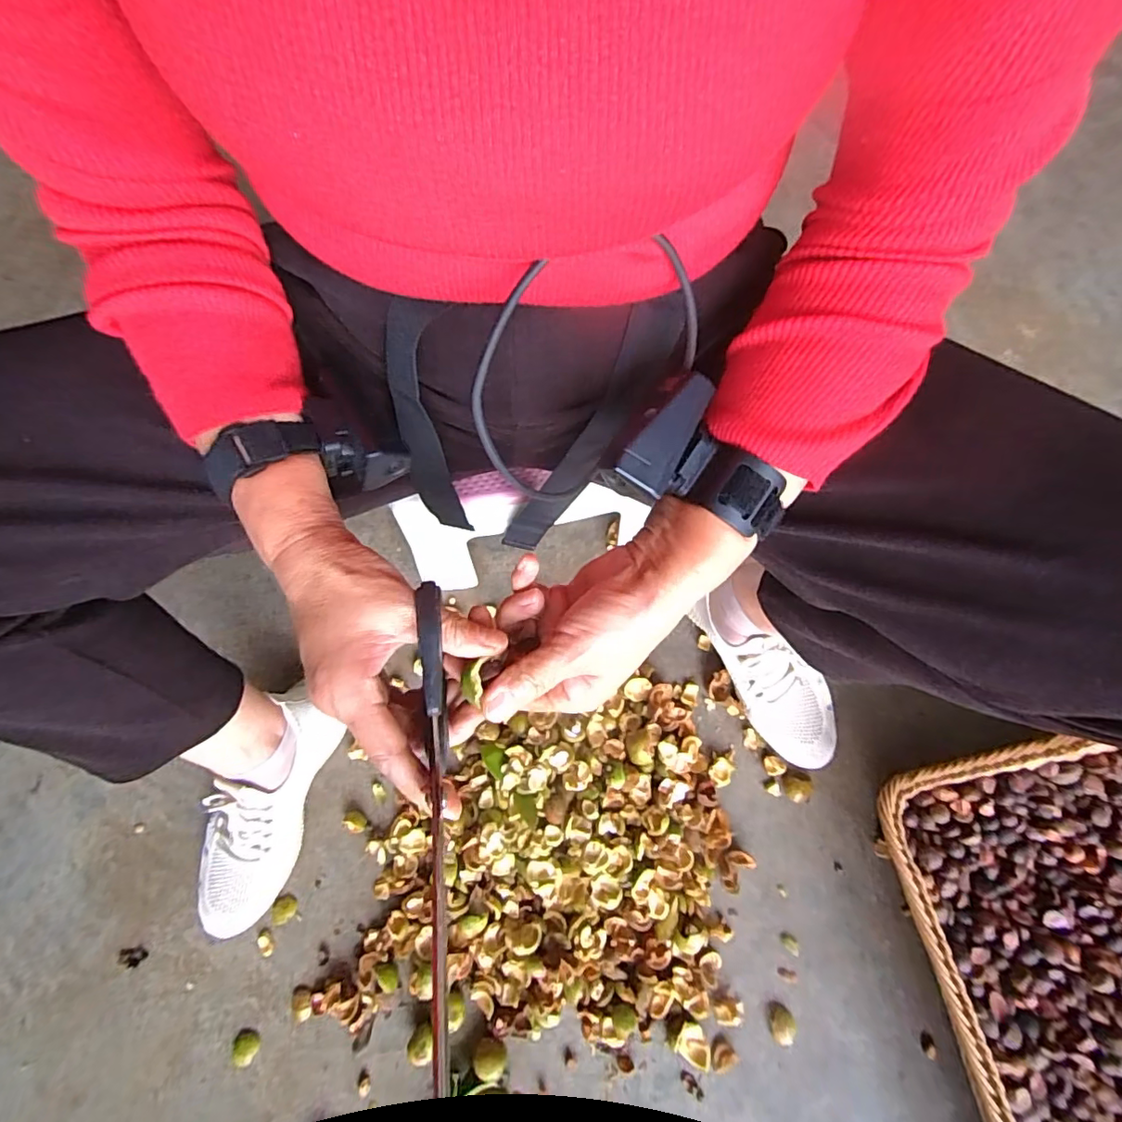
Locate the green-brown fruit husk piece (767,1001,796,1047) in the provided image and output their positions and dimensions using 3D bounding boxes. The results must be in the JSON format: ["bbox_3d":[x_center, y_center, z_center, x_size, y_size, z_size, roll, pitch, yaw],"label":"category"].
[{"bbox_3d":[0.211,0.444,0.524,0.023,0.012,0.030,6,73,2],"label":"green-brown fruit husk piece"}]

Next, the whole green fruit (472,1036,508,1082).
[{"bbox_3d":[-0.066,0.461,0.509,0.031,0.025,0.028,12,74,4],"label":"whole green fruit"}]

